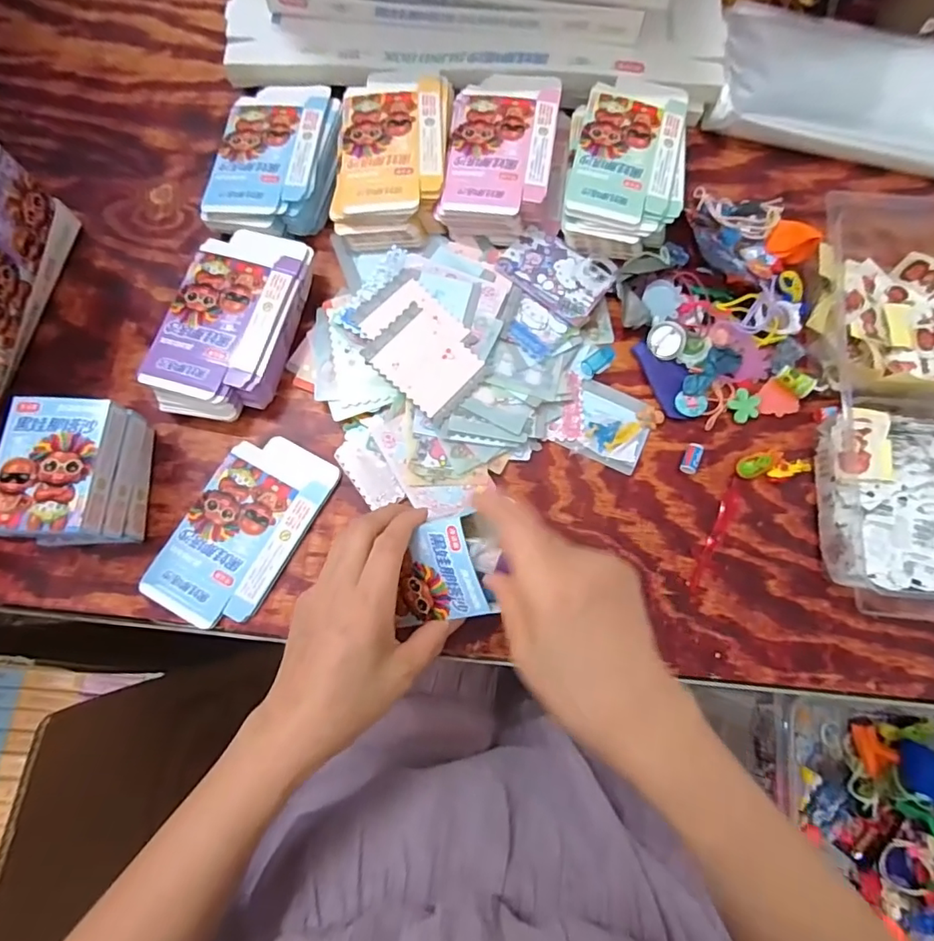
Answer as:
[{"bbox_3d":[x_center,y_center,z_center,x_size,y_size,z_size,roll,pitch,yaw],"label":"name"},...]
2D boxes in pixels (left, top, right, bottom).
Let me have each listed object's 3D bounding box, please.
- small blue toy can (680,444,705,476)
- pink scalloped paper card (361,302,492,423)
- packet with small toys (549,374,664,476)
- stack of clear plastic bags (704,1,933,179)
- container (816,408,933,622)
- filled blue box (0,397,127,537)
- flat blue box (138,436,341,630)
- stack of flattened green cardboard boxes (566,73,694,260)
[{"bbox_3d":[0.180,-0.009,0.426,0.013,0.010,0.026,23,78,5],"label":"small blue toy can"},{"bbox_3d":[-0.032,-0.086,0.425,0.083,0.006,0.063,42,80,9],"label":"pink scalloped paper card"},{"bbox_3d":[0.112,-0.038,0.432,0.076,0.009,0.062,23,78,5],"label":"packet with small toys"},{"bbox_3d":[0.361,-0.364,0.501,0.247,0.031,0.147,12,77,2],"label":"stack of clear plastic bags"},{"bbox_3d":[0.366,0.036,0.401,0.191,0.040,0.150,5,77,1],"label":"container"},{"bbox_3d":[-0.277,-0.003,0.360,0.065,0.023,0.094,0,77,0],"label":"filled blue box"},{"bbox_3d":[-0.171,0.044,0.409,0.085,0.009,0.148,29,78,6],"label":"flat blue box"},{"bbox_3d":[0.137,-0.266,0.464,0.097,0.031,0.155,7,77,1],"label":"stack of flattened green cardboard boxes"}]

